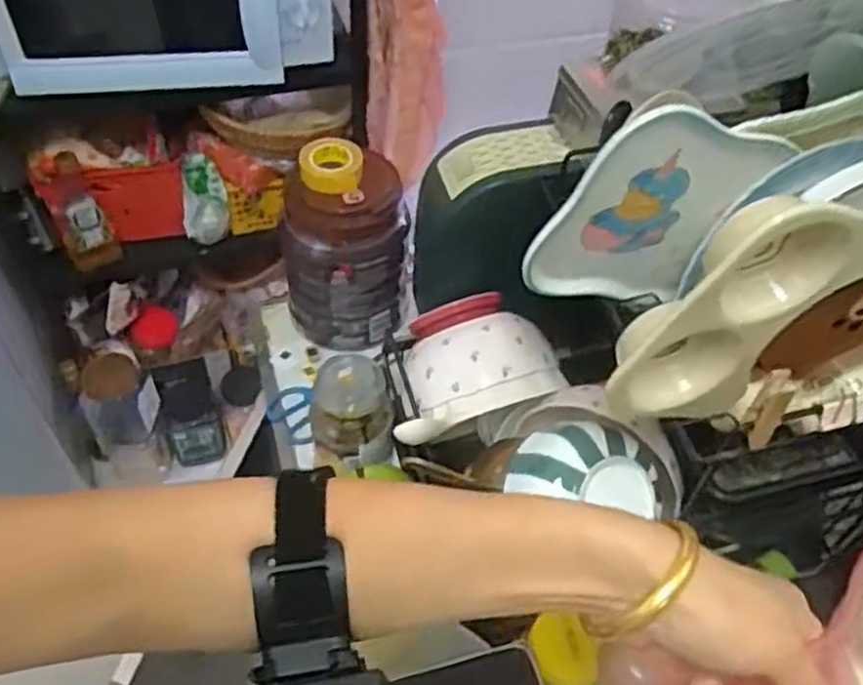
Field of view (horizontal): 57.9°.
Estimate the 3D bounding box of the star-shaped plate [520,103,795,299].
[{"bbox_3d":[0.144,-0.085,0.503,0.160,0.155,0.015,-10,51,-12],"label":"star-shaped plate"}]

